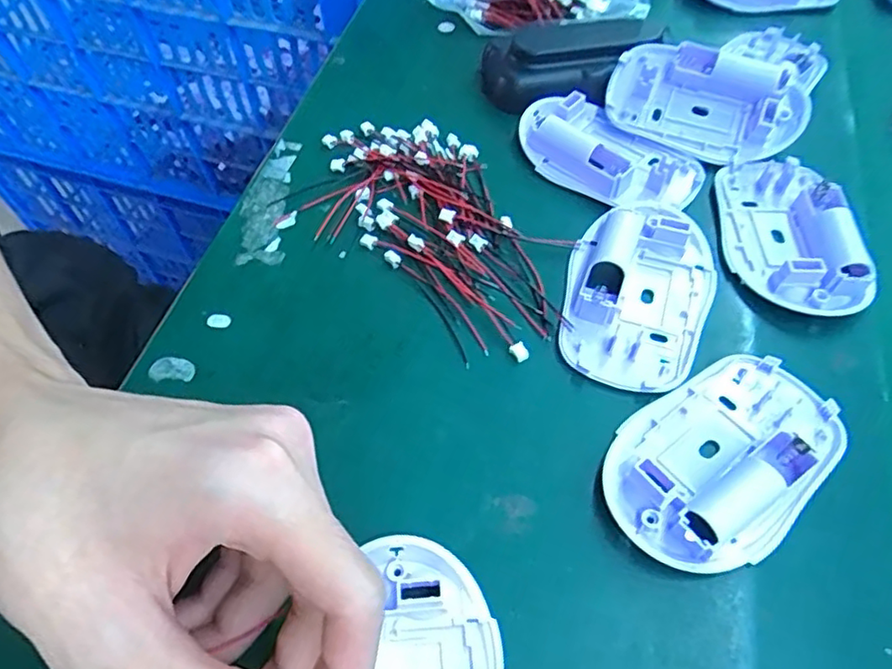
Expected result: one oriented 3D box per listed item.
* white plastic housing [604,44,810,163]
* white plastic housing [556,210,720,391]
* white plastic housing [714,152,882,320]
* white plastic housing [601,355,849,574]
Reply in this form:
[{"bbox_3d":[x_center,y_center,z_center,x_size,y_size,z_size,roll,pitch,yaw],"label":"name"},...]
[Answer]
[{"bbox_3d":[0.131,-0.120,0.316,0.094,0.031,0.046,24,60,16],"label":"white plastic housing"},{"bbox_3d":[0.084,-0.020,0.268,0.060,0.014,0.089,14,58,10],"label":"white plastic housing"},{"bbox_3d":[0.154,-0.048,0.281,0.049,0.021,0.090,0,57,0],"label":"white plastic housing"},{"bbox_3d":[0.101,0.043,0.226,0.091,0.018,0.060,-35,63,-20],"label":"white plastic housing"}]

